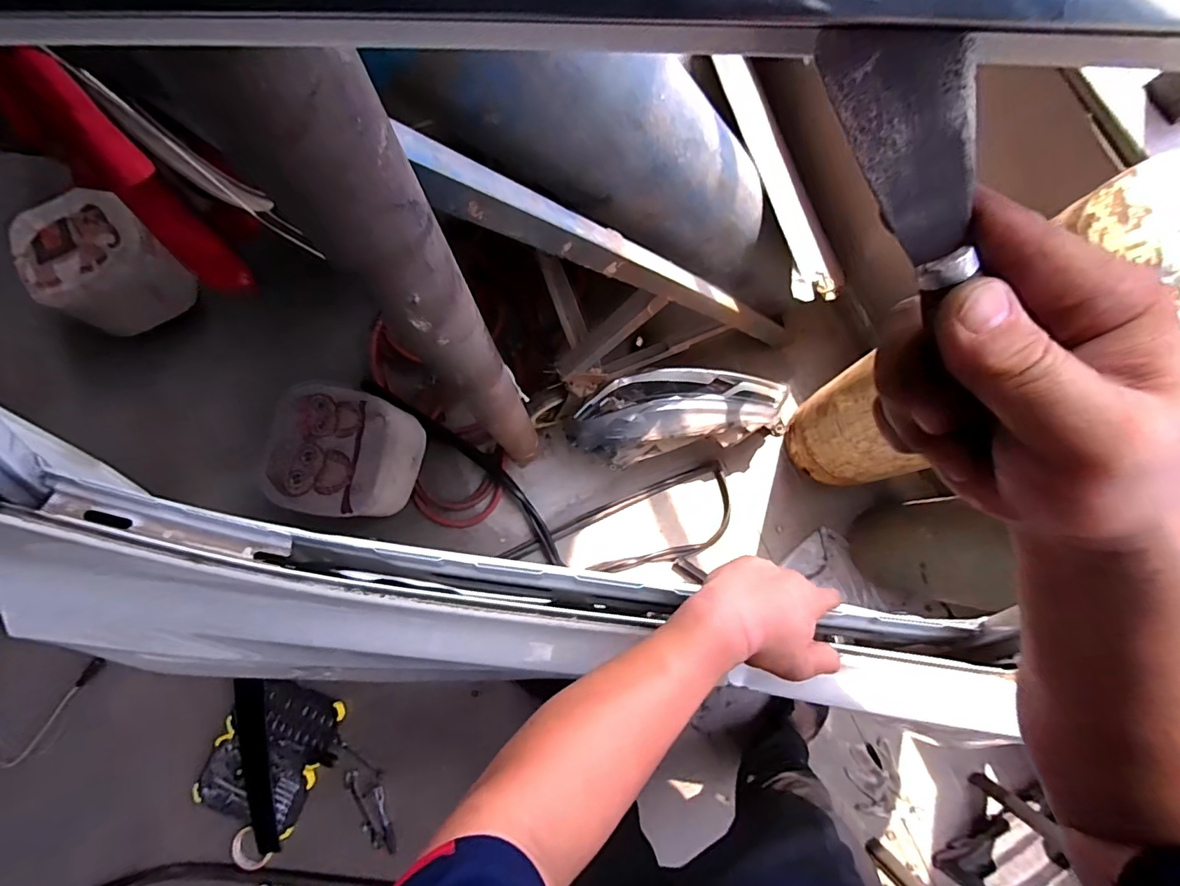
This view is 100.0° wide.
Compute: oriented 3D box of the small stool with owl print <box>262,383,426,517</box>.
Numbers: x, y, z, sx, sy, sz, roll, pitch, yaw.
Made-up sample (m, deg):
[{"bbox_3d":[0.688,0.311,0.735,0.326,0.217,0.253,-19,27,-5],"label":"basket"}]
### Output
[{"bbox_3d":[-0.578,0.033,1.194,0.266,0.225,0.275,5,79,2],"label":"small stool with owl print"}]

